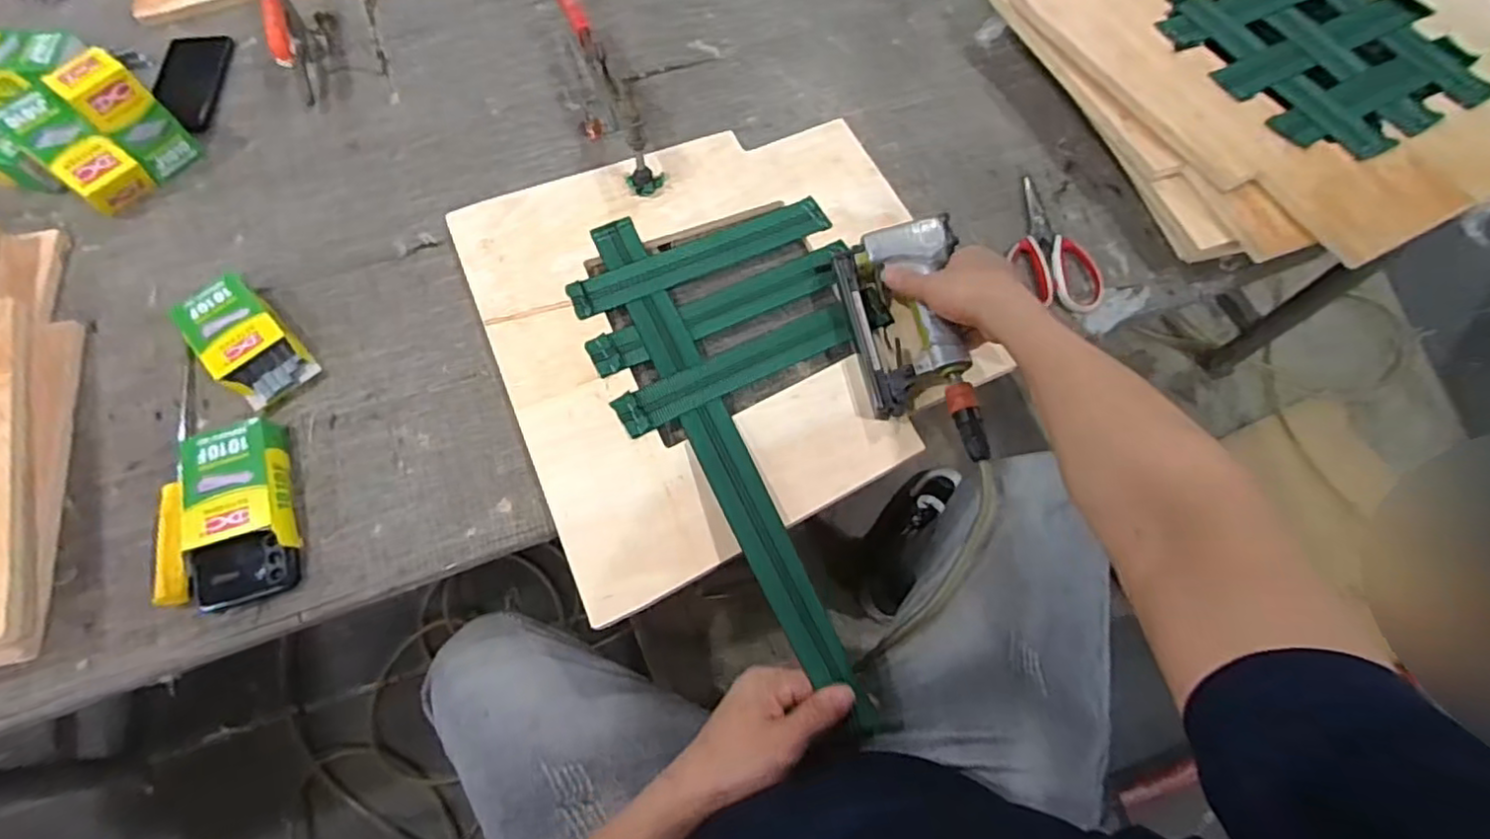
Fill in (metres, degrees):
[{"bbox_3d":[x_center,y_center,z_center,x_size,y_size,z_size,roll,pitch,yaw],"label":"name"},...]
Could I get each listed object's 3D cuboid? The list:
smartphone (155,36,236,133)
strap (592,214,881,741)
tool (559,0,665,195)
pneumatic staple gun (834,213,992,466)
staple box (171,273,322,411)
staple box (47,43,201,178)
[{"bbox_3d":[-0.720,-0.441,0.853,0.069,0.016,0.160,-1,67,1],"label":"smartphone"},{"bbox_3d":[-0.029,0.012,0.619,0.048,0.030,0.552,-24,63,-8],"label":"strap"},{"bbox_3d":[-0.168,-0.401,0.771,0.073,0.097,0.302,-17,68,-5],"label":"tool"},{"bbox_3d":[0.170,-0.074,0.648,0.118,0.051,0.243,-12,72,-4],"label":"pneumatic staple gun"},{"bbox_3d":[-0.515,-0.082,0.677,0.148,0.040,0.080,42,74,16],"label":"staple box"},{"bbox_3d":[-0.692,-0.338,0.744,0.051,0.128,0.065,31,72,13],"label":"staple box"}]

